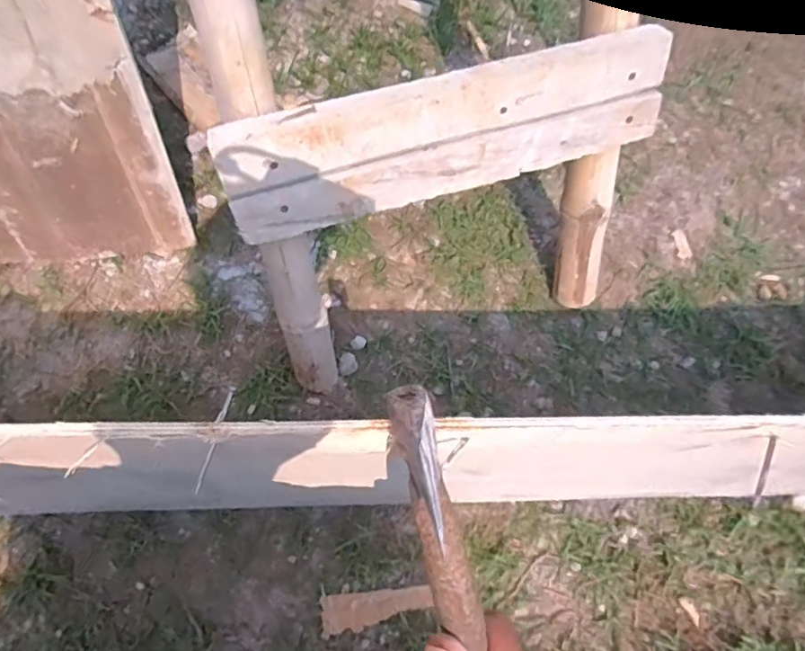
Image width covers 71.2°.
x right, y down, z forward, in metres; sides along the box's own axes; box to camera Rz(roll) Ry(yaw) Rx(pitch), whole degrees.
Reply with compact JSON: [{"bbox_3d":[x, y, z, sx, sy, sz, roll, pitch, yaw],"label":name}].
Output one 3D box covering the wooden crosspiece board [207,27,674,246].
[{"bbox_3d":[0.047,-0.171,0.508,0.407,0.103,0.016,-16,41,-8],"label":"wooden crosspiece board"}]

